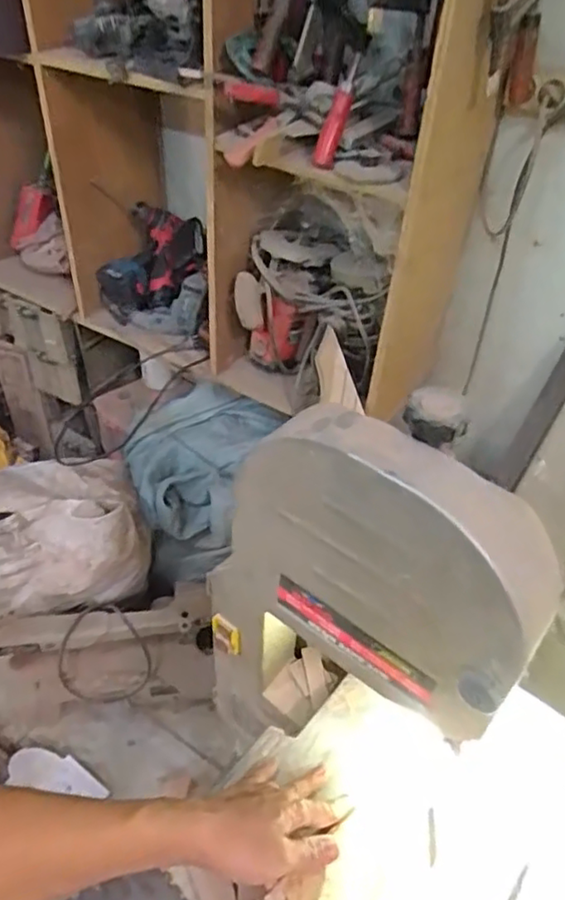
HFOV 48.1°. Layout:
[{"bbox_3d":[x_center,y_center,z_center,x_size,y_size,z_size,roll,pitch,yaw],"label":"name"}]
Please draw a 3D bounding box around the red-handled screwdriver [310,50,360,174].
[{"bbox_3d":[0.081,-0.499,0.941,0.031,0.155,0.027,34,25,31],"label":"red-handled screwdriver"}]

